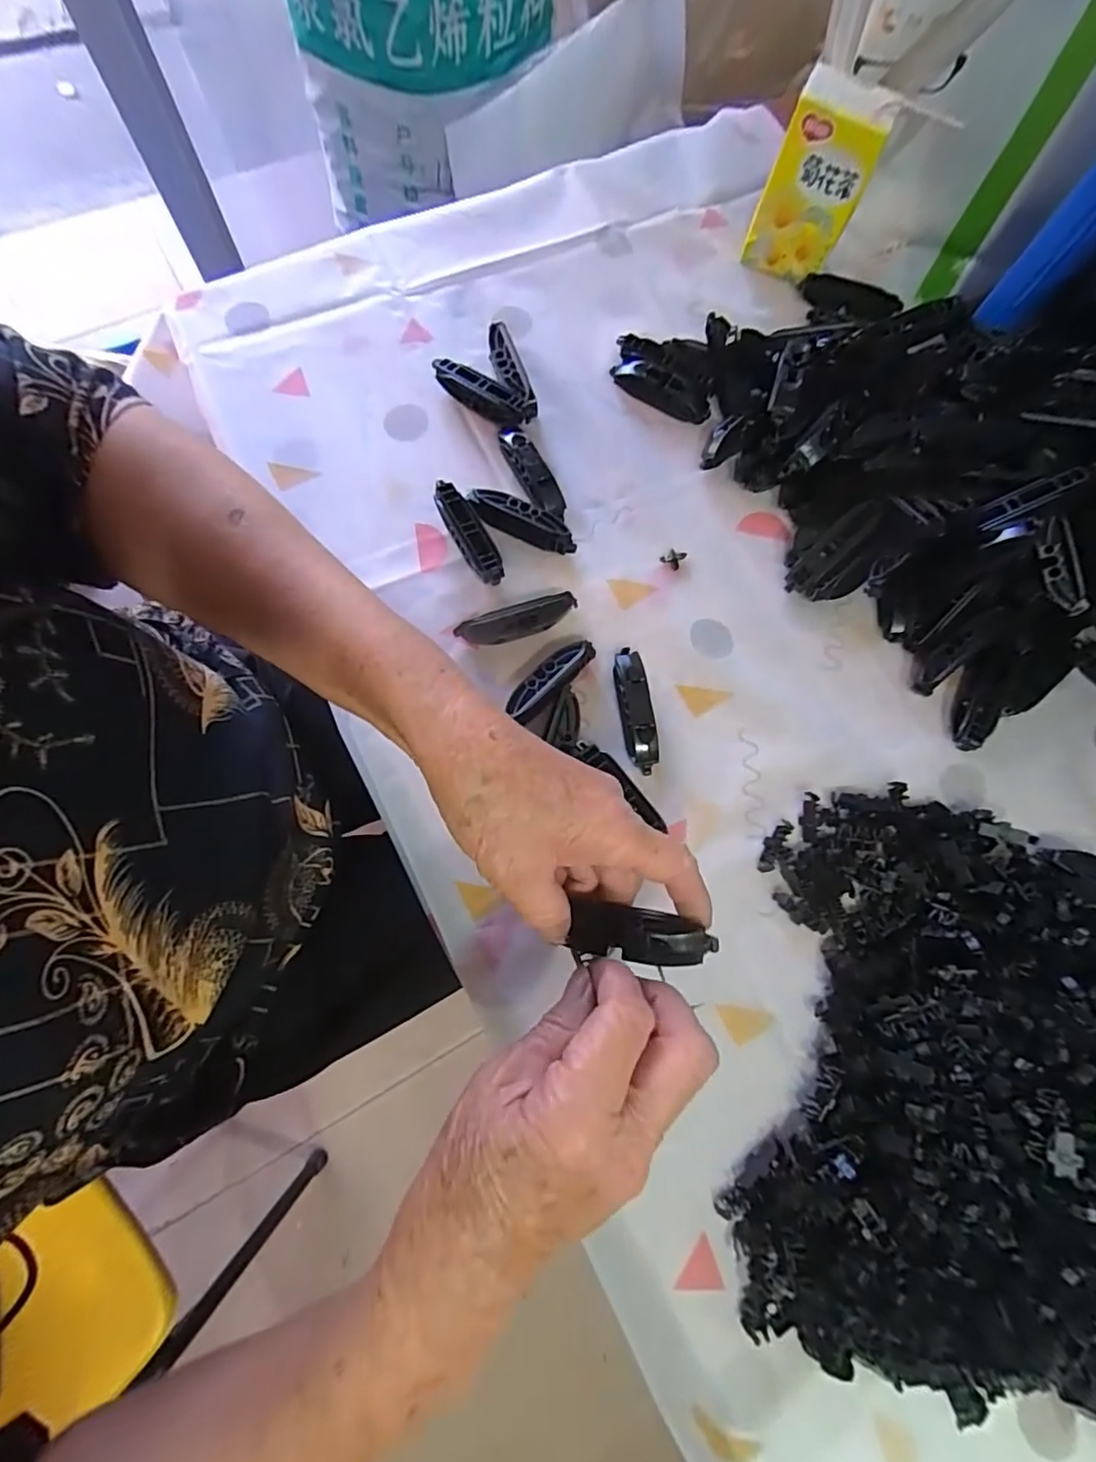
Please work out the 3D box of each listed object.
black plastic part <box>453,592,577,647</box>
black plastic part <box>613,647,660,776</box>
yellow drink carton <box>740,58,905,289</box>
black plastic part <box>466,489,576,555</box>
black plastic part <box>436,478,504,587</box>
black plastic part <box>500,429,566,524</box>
[{"bbox_3d":[-0.020,-0.072,0.379,0.080,0.015,0.021,-20,77,-8],"label":"black plastic part"},{"bbox_3d":[0.057,-0.014,0.370,0.021,0.016,0.080,-10,76,-6],"label":"black plastic part"},{"bbox_3d":[0.204,-0.417,0.435,0.069,0.103,0.047,27,75,4],"label":"yellow drink carton"},{"bbox_3d":[-0.017,-0.147,0.400,0.078,0.017,0.022,21,75,2],"label":"black plastic part"},{"bbox_3d":[-0.054,-0.134,0.392,0.019,0.017,0.078,-29,78,-10],"label":"black plastic part"},{"bbox_3d":[-0.010,-0.184,0.408,0.018,0.018,0.077,-31,79,-11],"label":"black plastic part"}]

